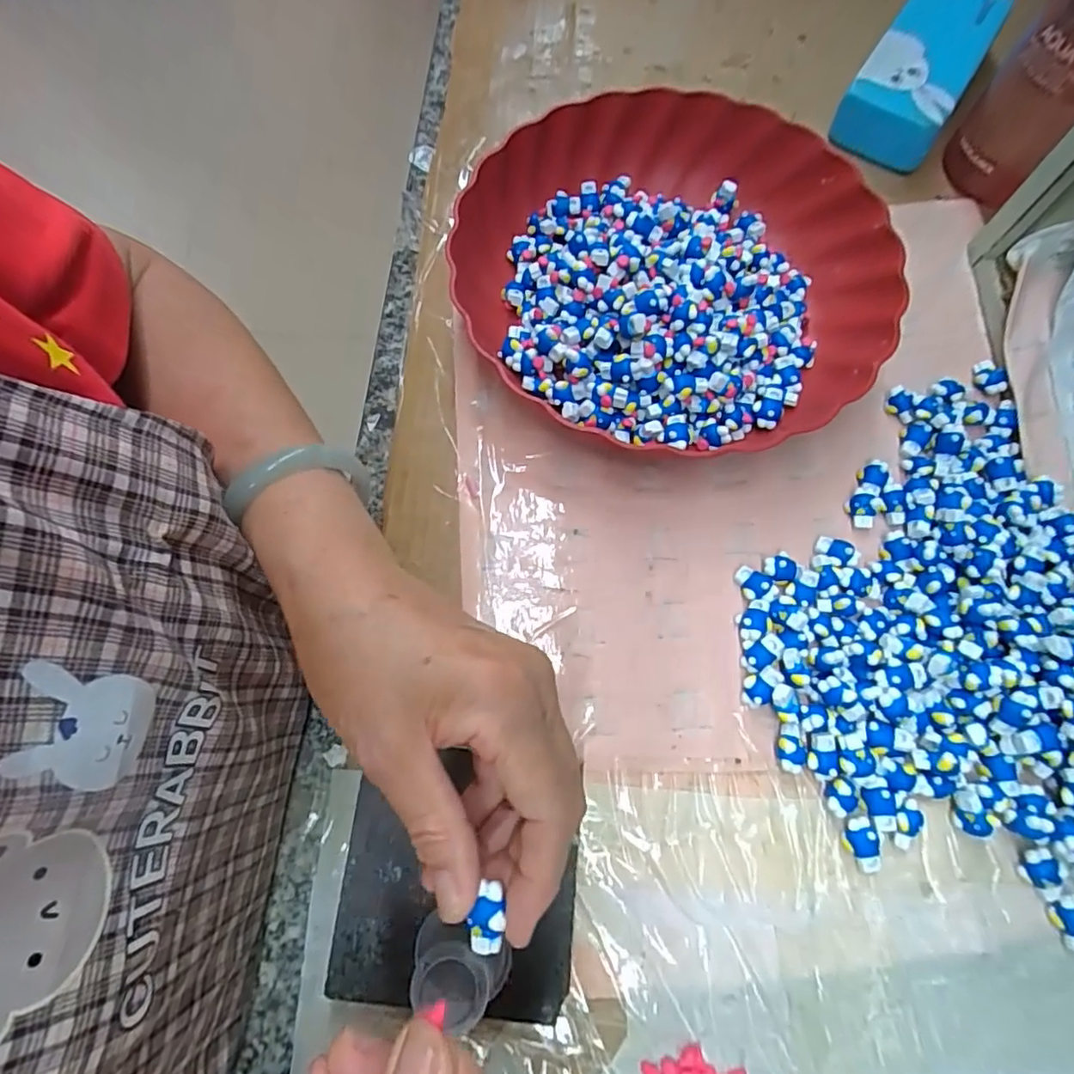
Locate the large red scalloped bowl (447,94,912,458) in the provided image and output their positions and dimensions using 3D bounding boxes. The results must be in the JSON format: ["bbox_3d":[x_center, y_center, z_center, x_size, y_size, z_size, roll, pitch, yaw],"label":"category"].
[{"bbox_3d":[0.082,-0.160,0.348,0.250,0.047,0.241,0,71,1],"label":"large red scalloped bowl"}]

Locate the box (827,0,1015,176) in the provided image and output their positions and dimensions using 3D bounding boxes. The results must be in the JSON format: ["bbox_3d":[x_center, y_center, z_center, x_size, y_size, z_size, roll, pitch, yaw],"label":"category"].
[{"bbox_3d":[0.276,-0.337,0.417,0.066,0.031,0.162,31,74,12],"label":"box"}]

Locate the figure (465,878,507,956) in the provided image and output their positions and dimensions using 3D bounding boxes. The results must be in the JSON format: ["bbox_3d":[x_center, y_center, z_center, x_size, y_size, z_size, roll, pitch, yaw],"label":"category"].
[{"bbox_3d":[-0.017,0.122,0.186,0.010,0.006,0.021,4,89,3],"label":"figure"}]

